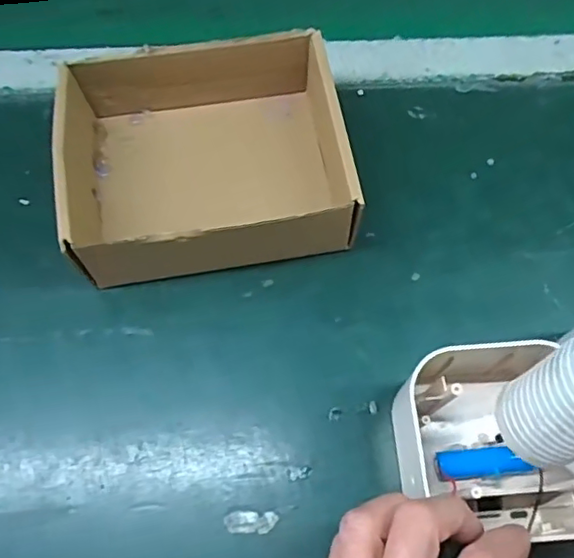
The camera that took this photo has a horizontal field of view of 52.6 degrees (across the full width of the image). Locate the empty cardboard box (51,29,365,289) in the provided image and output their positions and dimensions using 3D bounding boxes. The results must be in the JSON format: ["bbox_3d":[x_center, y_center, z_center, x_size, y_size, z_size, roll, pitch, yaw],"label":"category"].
[{"bbox_3d":[-0.050,-0.077,0.364,0.167,0.054,0.138,-9,68,-4],"label":"empty cardboard box"}]

